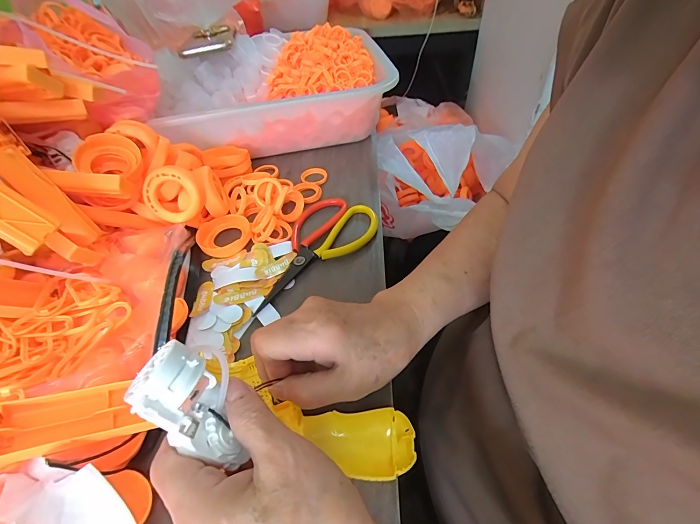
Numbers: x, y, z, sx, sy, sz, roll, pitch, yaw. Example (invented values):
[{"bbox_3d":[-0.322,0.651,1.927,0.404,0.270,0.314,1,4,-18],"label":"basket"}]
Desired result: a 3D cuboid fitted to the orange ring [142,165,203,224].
[{"bbox_3d":[-0.186,-0.070,0.367,0.060,0.055,0.017,-24,25,9],"label":"orange ring"}]

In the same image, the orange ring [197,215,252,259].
[{"bbox_3d":[-0.141,-0.028,0.396,0.058,0.016,0.057,-2,48,3],"label":"orange ring"}]

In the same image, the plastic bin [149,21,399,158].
[{"bbox_3d":[-0.102,-0.249,0.525,0.312,0.112,0.207,-11,48,-6],"label":"plastic bin"}]

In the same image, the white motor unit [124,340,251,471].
[{"bbox_3d":[-0.083,0.075,0.189,0.063,0.033,0.042,45,51,-13],"label":"white motor unit"}]

